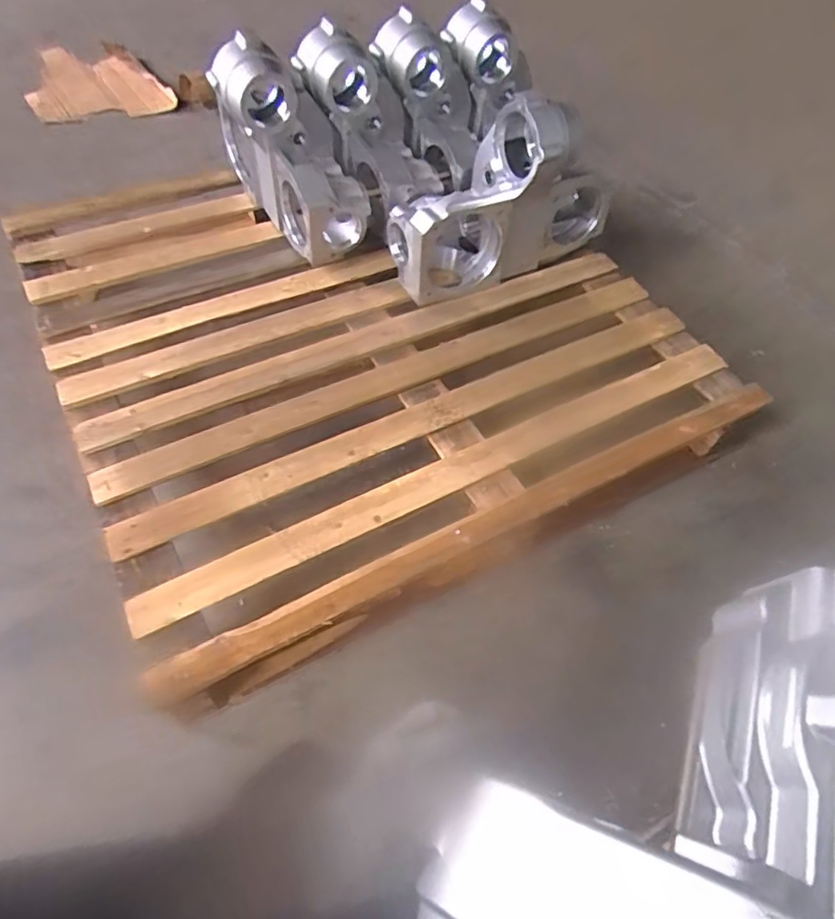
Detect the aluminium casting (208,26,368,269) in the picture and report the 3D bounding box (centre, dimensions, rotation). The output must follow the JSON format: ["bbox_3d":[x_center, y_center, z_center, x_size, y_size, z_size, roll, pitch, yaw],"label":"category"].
[{"bbox_3d":[-0.266,-0.623,1.184,0.209,0.338,0.396,-20,59,-16],"label":"aluminium casting"}]

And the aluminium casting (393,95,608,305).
[{"bbox_3d":[0.185,-0.499,1.127,0.471,0.334,0.172,-16,58,-14],"label":"aluminium casting"}]

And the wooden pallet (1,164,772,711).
[{"bbox_3d":[-0.137,-0.263,1.230,1.081,0.167,1.152,-24,60,-19],"label":"wooden pallet"}]

